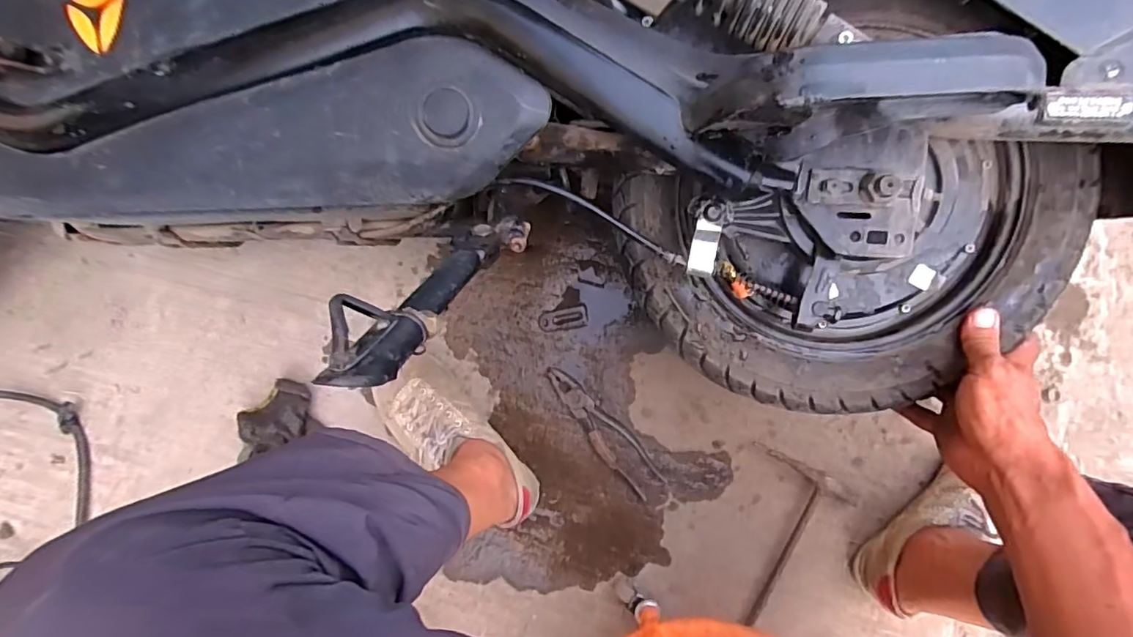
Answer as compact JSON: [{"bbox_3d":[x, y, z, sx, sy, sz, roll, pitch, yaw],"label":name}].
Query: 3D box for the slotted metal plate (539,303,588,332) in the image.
[{"bbox_3d":[-0.003,0.001,0.699,0.063,0.009,0.029,-13,84,5],"label":"slotted metal plate"}]

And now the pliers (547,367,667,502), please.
[{"bbox_3d":[0.044,0.141,0.680,0.044,0.011,0.195,-42,82,2],"label":"pliers"}]

